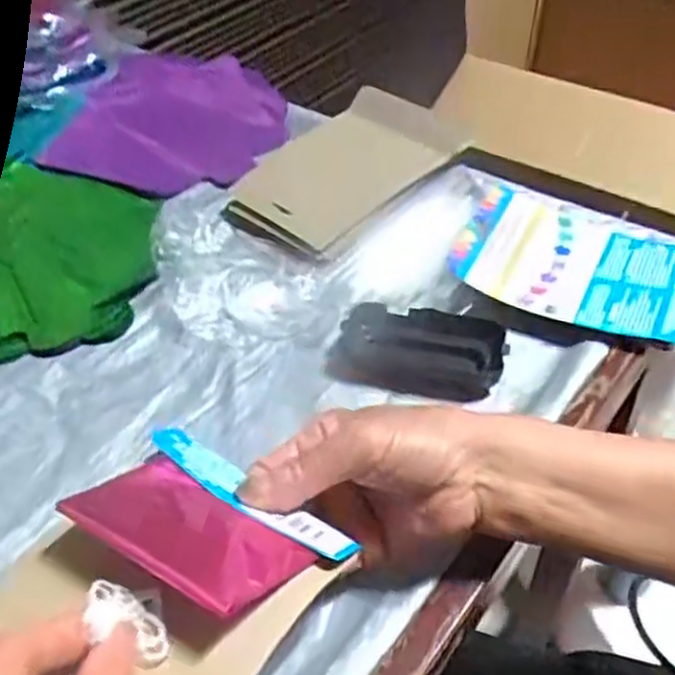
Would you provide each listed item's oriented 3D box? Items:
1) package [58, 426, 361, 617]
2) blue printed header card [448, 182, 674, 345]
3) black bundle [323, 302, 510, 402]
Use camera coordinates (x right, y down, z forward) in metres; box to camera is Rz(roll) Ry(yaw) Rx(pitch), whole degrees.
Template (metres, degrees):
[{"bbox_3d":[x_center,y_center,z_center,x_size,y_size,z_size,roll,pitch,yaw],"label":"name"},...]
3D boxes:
[{"bbox_3d":[-0.058,0.079,0.319,0.103,0.008,0.088,26,17,21],"label":"package"},{"bbox_3d":[0.184,-0.058,0.535,0.180,0.019,0.123,20,51,17],"label":"blue printed header card"},{"bbox_3d":[0.054,0.009,0.495,0.116,0.033,0.057,8,46,11],"label":"black bundle"}]

